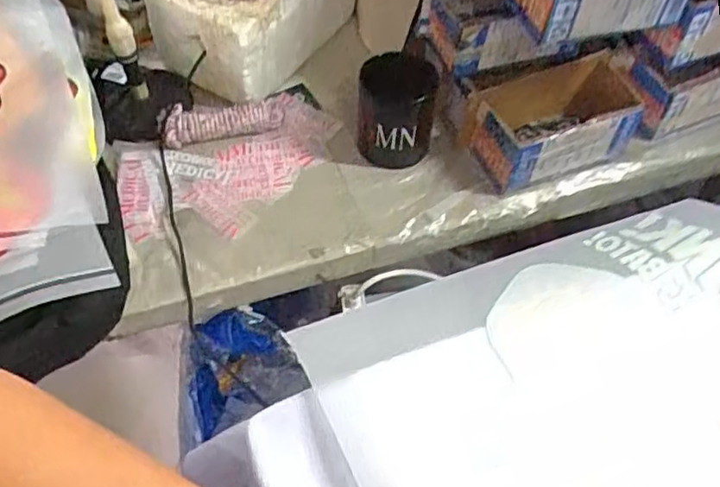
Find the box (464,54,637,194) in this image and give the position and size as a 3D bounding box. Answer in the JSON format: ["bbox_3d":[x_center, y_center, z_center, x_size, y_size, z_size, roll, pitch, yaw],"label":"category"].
[{"bbox_3d":[0.208,-0.134,0.715,0.176,0.095,0.102,-18,57,-14],"label":"box"}]

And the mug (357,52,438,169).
[{"bbox_3d":[0.040,-0.149,0.713,0.082,0.091,0.102,3,54,0],"label":"mug"}]

